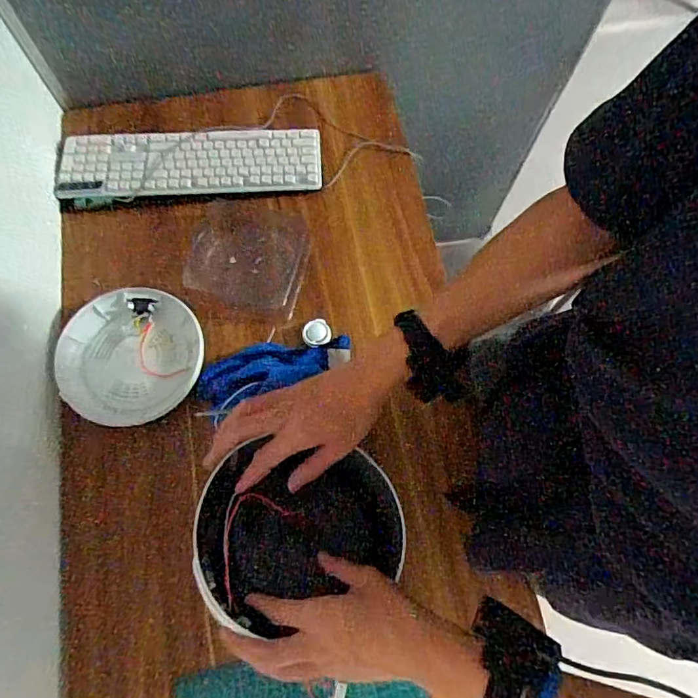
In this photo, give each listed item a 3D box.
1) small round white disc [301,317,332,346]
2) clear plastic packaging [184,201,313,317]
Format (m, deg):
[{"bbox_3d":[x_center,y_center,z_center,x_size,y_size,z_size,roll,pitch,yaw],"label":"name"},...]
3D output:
[{"bbox_3d":[-0.048,-0.022,0.735,0.041,0.025,0.041,-1,73,2],"label":"small round white disc"},{"bbox_3d":[-0.163,-0.149,0.782,0.182,0.012,0.174,9,74,5],"label":"clear plastic packaging"}]

